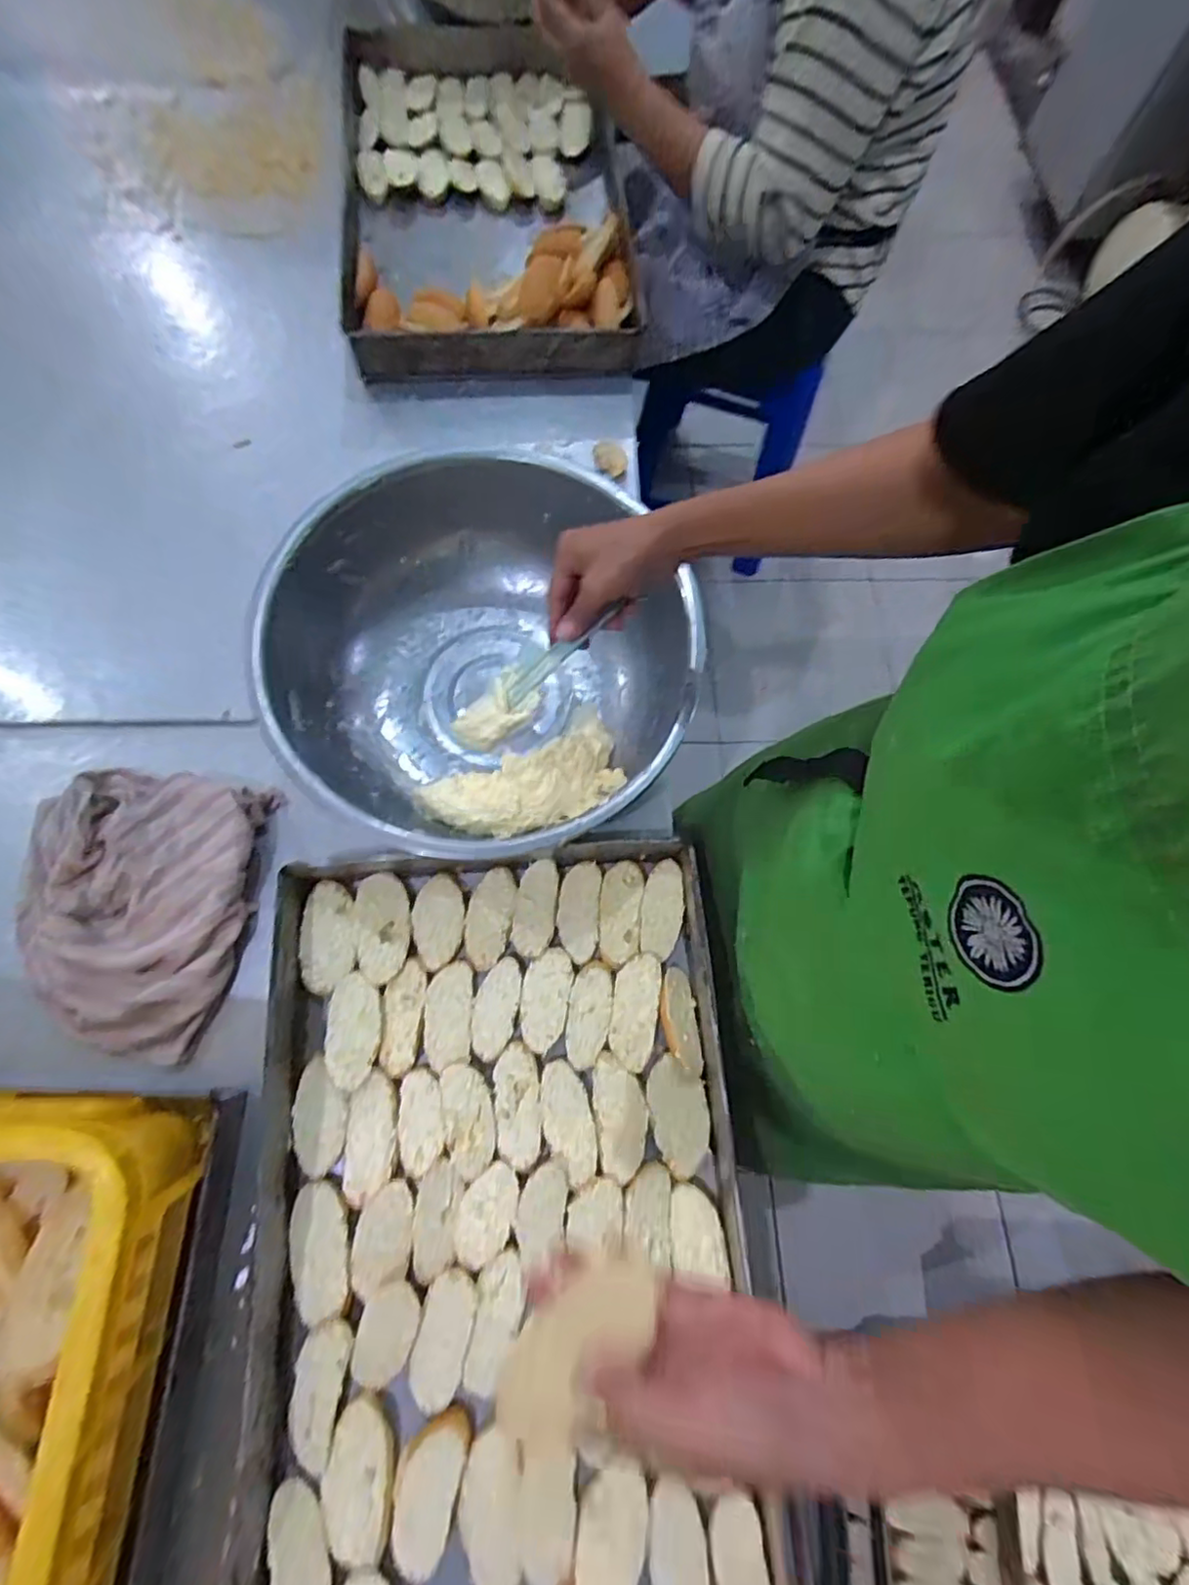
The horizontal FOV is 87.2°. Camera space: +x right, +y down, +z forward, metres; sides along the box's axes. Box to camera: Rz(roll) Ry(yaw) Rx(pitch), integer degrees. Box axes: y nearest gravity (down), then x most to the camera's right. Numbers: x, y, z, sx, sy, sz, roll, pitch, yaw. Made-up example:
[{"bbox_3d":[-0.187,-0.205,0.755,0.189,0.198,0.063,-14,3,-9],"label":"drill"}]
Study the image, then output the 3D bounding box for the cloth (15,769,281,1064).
[{"bbox_3d":[-0.423,0.092,0.557,0.210,0.051,0.231,8,72,2],"label":"cloth"}]

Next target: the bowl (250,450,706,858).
[{"bbox_3d":[-0.113,-0.126,0.583,0.348,0.133,0.338,-8,73,-3],"label":"bowl"}]

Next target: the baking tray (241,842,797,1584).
[{"bbox_3d":[-0.066,0.355,0.499,0.371,0.065,0.633,-6,73,-3],"label":"baking tray"}]

